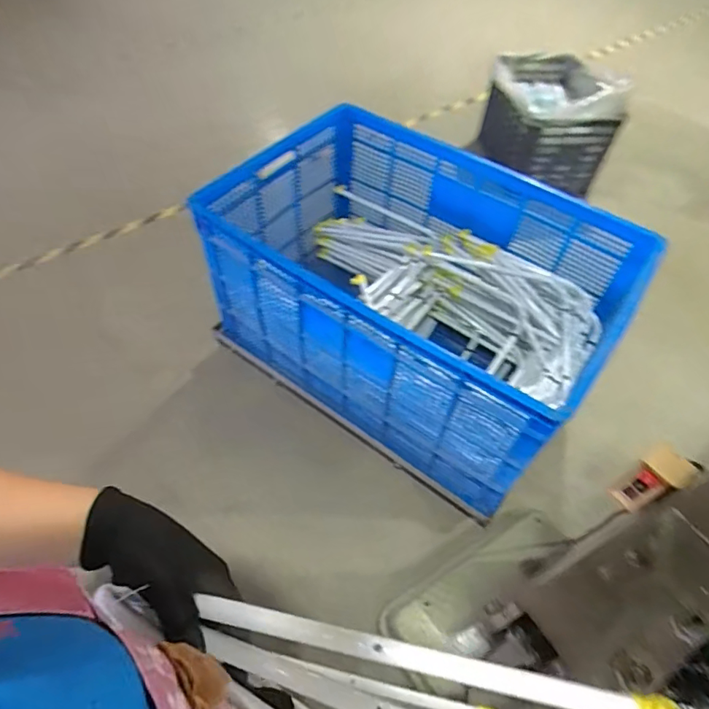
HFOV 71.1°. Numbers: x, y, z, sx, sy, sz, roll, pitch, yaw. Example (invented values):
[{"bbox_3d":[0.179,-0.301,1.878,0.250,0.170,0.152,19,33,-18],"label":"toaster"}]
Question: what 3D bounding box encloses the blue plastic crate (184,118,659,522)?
[{"bbox_3d":[0.161,-0.186,1.443,1.045,0.601,0.708,28,57,17],"label":"blue plastic crate"}]

